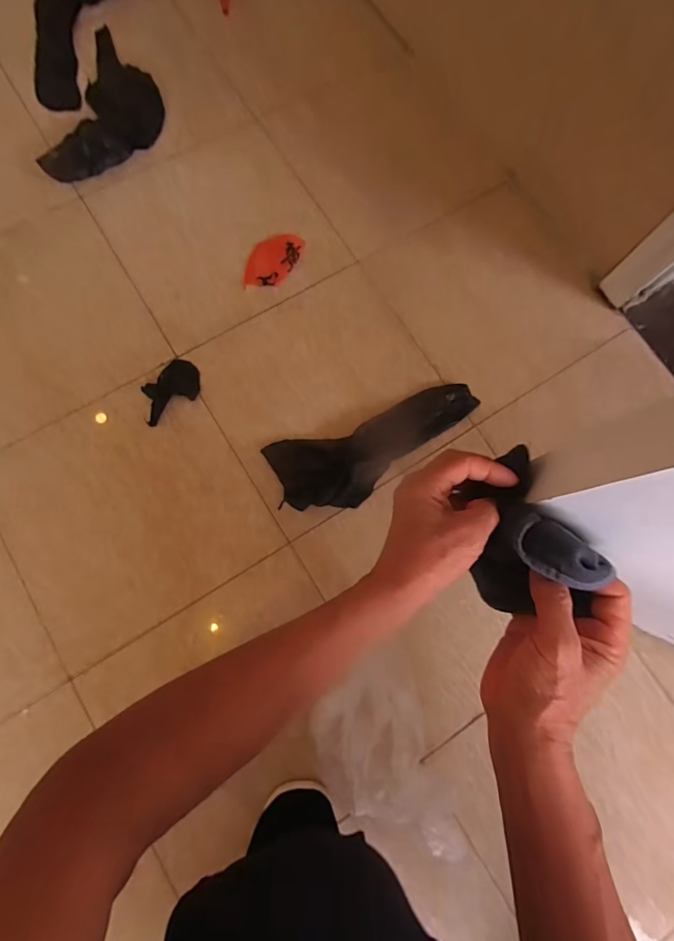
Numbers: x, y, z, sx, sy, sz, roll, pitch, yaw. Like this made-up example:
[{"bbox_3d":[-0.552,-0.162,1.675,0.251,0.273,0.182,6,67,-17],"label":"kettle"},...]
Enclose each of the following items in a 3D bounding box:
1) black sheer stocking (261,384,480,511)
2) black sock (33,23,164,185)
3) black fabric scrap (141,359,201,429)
[{"bbox_3d":[0.058,-0.028,0.535,0.274,0.029,0.101,-20,84,-8],"label":"black sheer stocking"},{"bbox_3d":[-0.310,-0.503,0.587,0.119,0.026,0.243,14,80,-3],"label":"black sock"},{"bbox_3d":[-0.216,-0.105,0.542,0.086,0.006,0.059,-35,86,-9],"label":"black fabric scrap"}]

